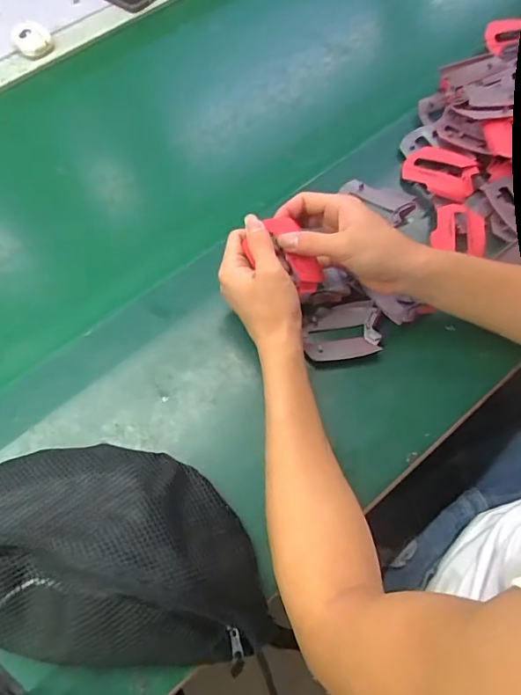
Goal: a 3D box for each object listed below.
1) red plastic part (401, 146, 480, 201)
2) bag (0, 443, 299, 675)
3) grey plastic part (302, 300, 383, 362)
[{"bbox_3d":[0.202,-0.200,0.569,0.081,0.017,0.061,30,68,15],"label":"red plastic part"},{"bbox_3d":[-0.132,0.152,0.393,0.279,0.071,0.152,2,64,2],"label":"bag"},{"bbox_3d":[0.079,-0.017,0.500,0.072,0.016,0.061,-5,64,-1],"label":"grey plastic part"}]

